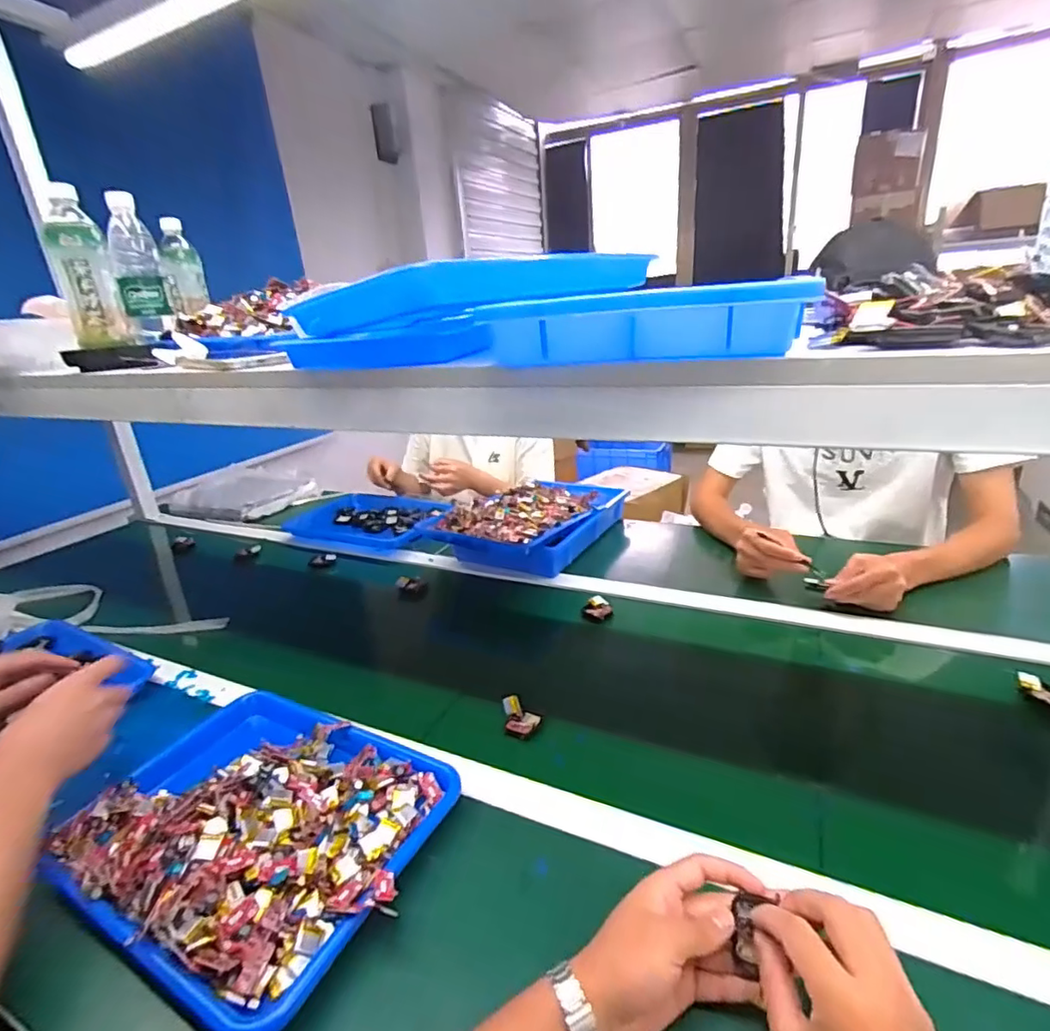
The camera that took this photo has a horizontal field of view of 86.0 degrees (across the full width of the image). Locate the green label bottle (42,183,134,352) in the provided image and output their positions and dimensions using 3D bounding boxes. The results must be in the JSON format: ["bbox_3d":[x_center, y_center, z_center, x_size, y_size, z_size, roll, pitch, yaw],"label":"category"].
[{"bbox_3d":[-0.573,-0.313,0.733,0.064,0.173,0.059,-18,24,-30],"label":"green label bottle"}]

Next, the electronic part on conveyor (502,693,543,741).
[{"bbox_3d":[-0.010,0.236,0.658,0.049,0.025,0.039,10,26,35],"label":"electronic part on conveyor"}]

